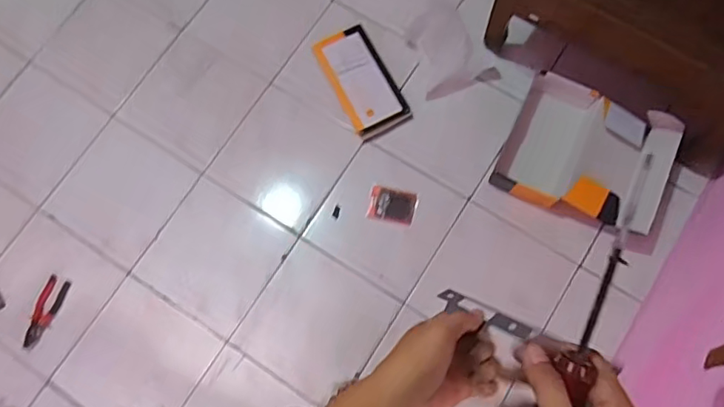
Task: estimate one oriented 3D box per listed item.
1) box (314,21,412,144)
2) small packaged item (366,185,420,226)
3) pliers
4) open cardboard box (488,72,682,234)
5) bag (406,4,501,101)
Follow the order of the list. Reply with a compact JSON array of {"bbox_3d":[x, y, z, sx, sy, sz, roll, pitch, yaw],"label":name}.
[{"bbox_3d":[-0.001,-0.329,1.487,0.156,0.033,0.320,-25,75,-5],"label":"box"},{"bbox_3d":[0.078,0.006,1.403,0.118,0.009,0.086,10,75,5],"label":"small packaged item"},{"bbox_3d":[-0.771,0.263,1.367,0.054,0.018,0.170,20,76,7],"label":"pliers"},{"bbox_3d":[0.554,-0.121,1.397,0.376,0.084,0.323,24,77,8],"label":"open cardboard box"},{"bbox_3d":[0.231,-0.431,1.520,0.187,0.039,0.262,-19,75,-3],"label":"bag"}]

